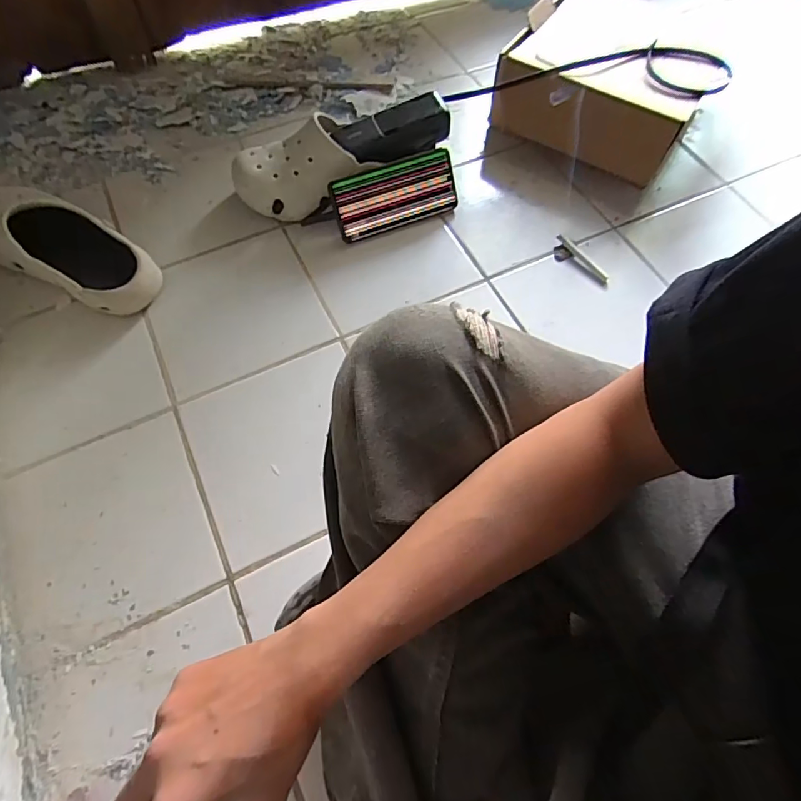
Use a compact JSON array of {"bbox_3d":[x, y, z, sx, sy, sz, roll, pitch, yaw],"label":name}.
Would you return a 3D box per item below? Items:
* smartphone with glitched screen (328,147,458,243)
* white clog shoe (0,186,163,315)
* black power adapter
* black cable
[{"bbox_3d":[-0.007,-0.271,0.651,0.167,0.078,0.011,-21,31,-11],"label":"smartphone with glitched screen"},{"bbox_3d":[-0.406,-0.192,0.597,0.249,0.084,0.105,26,67,11],"label":"white clog shoe"},{"bbox_3d":[-0.008,-0.352,0.650,0.158,0.039,0.069,-19,65,-11],"label":"black power adapter"},{"bbox_3d":[0.257,-0.448,0.675,0.381,0.034,0.113,5,63,0],"label":"black cable"}]

